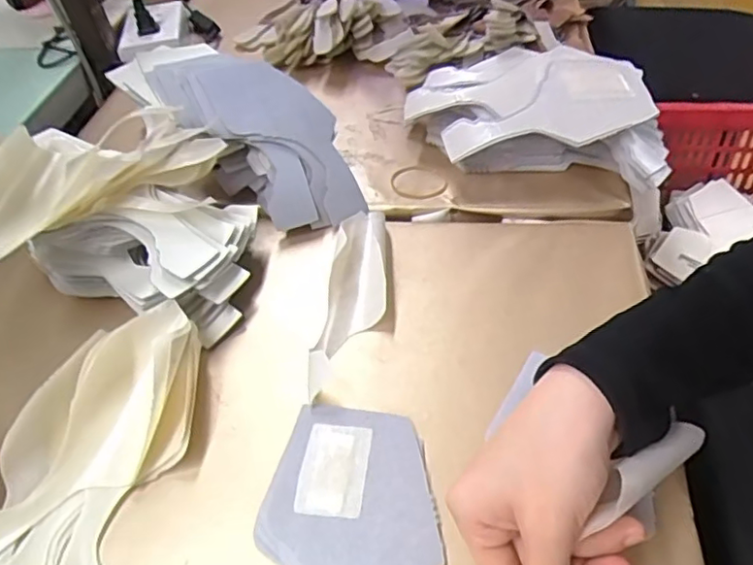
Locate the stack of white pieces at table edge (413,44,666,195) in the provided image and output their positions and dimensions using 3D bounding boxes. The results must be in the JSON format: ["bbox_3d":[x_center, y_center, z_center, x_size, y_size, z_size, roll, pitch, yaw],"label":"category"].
[{"bbox_3d":[0.136,-0.145,0.526,0.214,0.065,0.132,4,47,10],"label":"stack of white pieces at table edge"}]

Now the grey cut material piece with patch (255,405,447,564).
[{"bbox_3d":[-0.014,0.145,0.306,0.091,0.012,0.185,-7,46,0],"label":"grey cut material piece with patch"}]

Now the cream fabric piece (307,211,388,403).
[{"bbox_3d":[-0.017,0.002,0.434,0.047,0.028,0.171,2,46,8],"label":"cream fabric piece"}]

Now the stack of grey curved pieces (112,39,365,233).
[{"bbox_3d":[-0.109,-0.146,0.528,0.260,0.038,0.113,41,60,16],"label":"stack of grey curved pieces"}]

